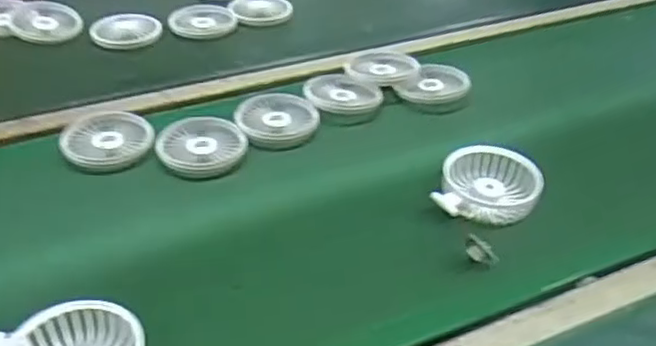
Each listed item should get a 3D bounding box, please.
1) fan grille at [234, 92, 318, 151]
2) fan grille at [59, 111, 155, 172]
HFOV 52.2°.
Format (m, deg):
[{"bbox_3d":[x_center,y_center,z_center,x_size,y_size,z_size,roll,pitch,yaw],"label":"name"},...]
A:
[{"bbox_3d":[-0.055,-0.057,0.723,0.088,0.017,0.088,2,39,-2],"label":"fan grille"},{"bbox_3d":[-0.228,-0.034,0.689,0.087,0.016,0.093,2,39,-2],"label":"fan grille"}]

